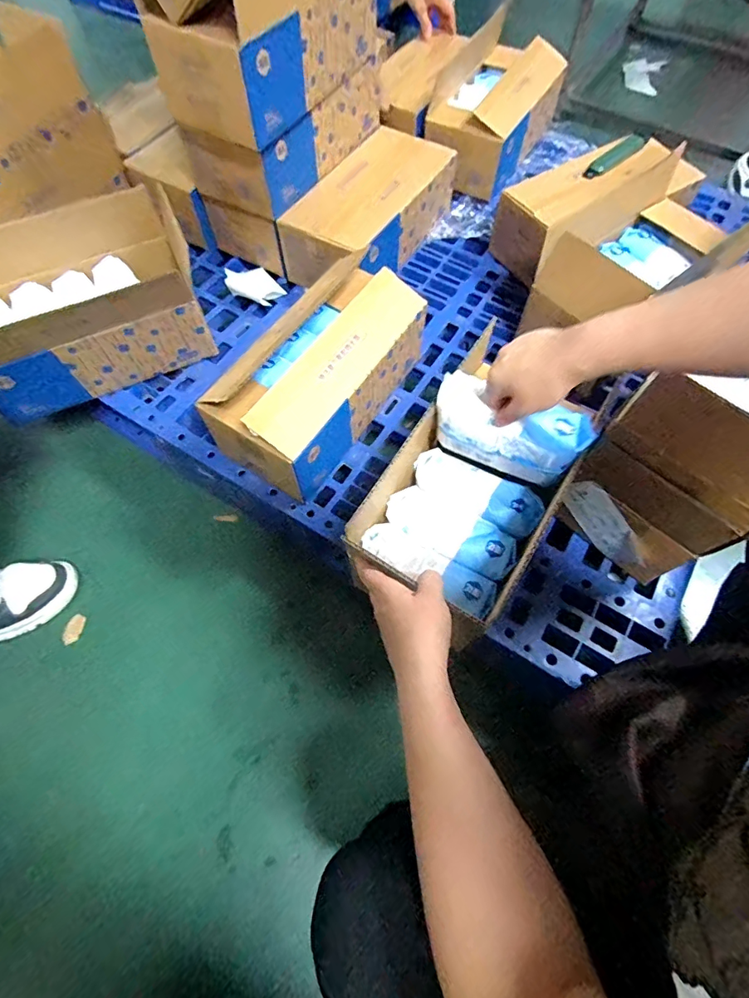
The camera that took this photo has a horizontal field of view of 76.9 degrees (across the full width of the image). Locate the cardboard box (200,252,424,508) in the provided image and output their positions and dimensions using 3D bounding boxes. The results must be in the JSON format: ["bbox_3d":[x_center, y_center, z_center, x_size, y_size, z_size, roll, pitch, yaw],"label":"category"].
[{"bbox_3d":[-0.067,-0.182,0.688,0.156,0.129,0.330,32,69,15],"label":"cardboard box"}]

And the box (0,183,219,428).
[{"bbox_3d":[-0.462,-0.291,0.727,0.355,0.165,0.205,-26,67,-12],"label":"box"}]

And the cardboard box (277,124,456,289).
[{"bbox_3d":[0.000,-0.522,0.852,0.171,0.125,0.336,32,69,15],"label":"cardboard box"}]

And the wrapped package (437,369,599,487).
[{"bbox_3d":[0.145,-0.075,0.520,0.155,0.096,0.049,23,66,11],"label":"wrapped package"}]

